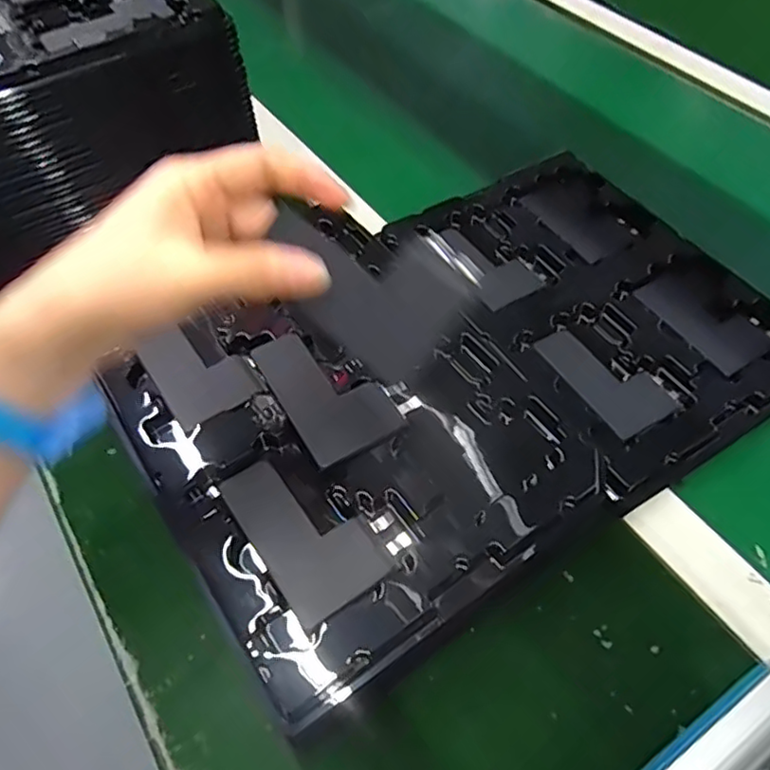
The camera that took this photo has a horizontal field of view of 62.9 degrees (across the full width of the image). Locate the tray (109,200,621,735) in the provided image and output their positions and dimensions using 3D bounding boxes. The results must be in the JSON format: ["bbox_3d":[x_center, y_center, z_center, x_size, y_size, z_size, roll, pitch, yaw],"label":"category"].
[{"bbox_3d":[-0.027,0.022,0.369,0.209,0.019,0.256,-31,59,-18],"label":"tray"}]

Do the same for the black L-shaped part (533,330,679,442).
[{"bbox_3d":[0.153,-0.006,0.441,0.057,0.011,0.093,-27,58,-15],"label":"black L-shaped part"}]

